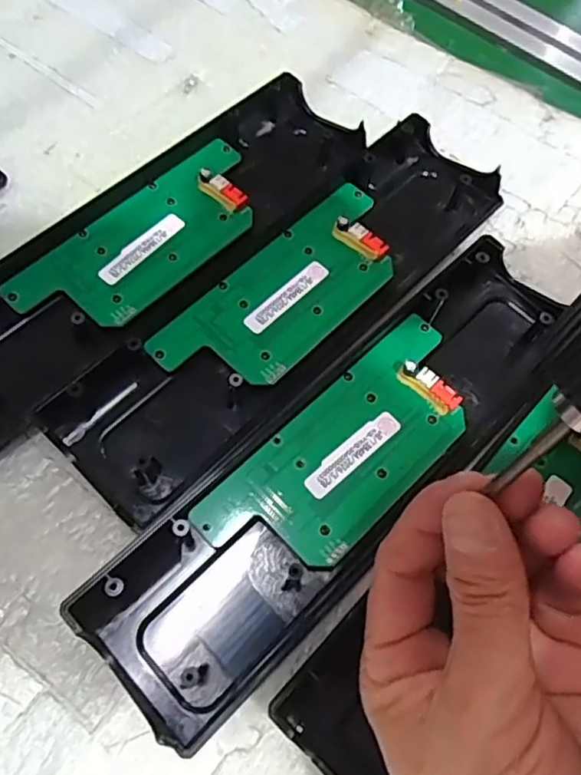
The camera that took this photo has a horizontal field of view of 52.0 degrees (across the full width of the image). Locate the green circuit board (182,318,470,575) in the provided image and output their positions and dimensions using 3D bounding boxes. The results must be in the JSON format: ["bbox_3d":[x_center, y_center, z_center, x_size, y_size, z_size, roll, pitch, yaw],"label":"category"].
[{"bbox_3d":[0.026,0.026,0.253,0.133,0.011,0.055,-40,73,-19],"label":"green circuit board"}]

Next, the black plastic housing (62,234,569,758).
[{"bbox_3d":[0.028,0.028,0.251,0.071,0.019,0.243,42,70,15],"label":"black plastic housing"}]

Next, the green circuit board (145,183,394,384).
[{"bbox_3d":[0.000,-0.046,0.283,0.055,0.013,0.133,43,70,15],"label":"green circuit board"}]

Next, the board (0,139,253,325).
[{"bbox_3d":[-0.069,-0.072,0.291,0.053,0.015,0.133,43,70,15],"label":"board"}]

